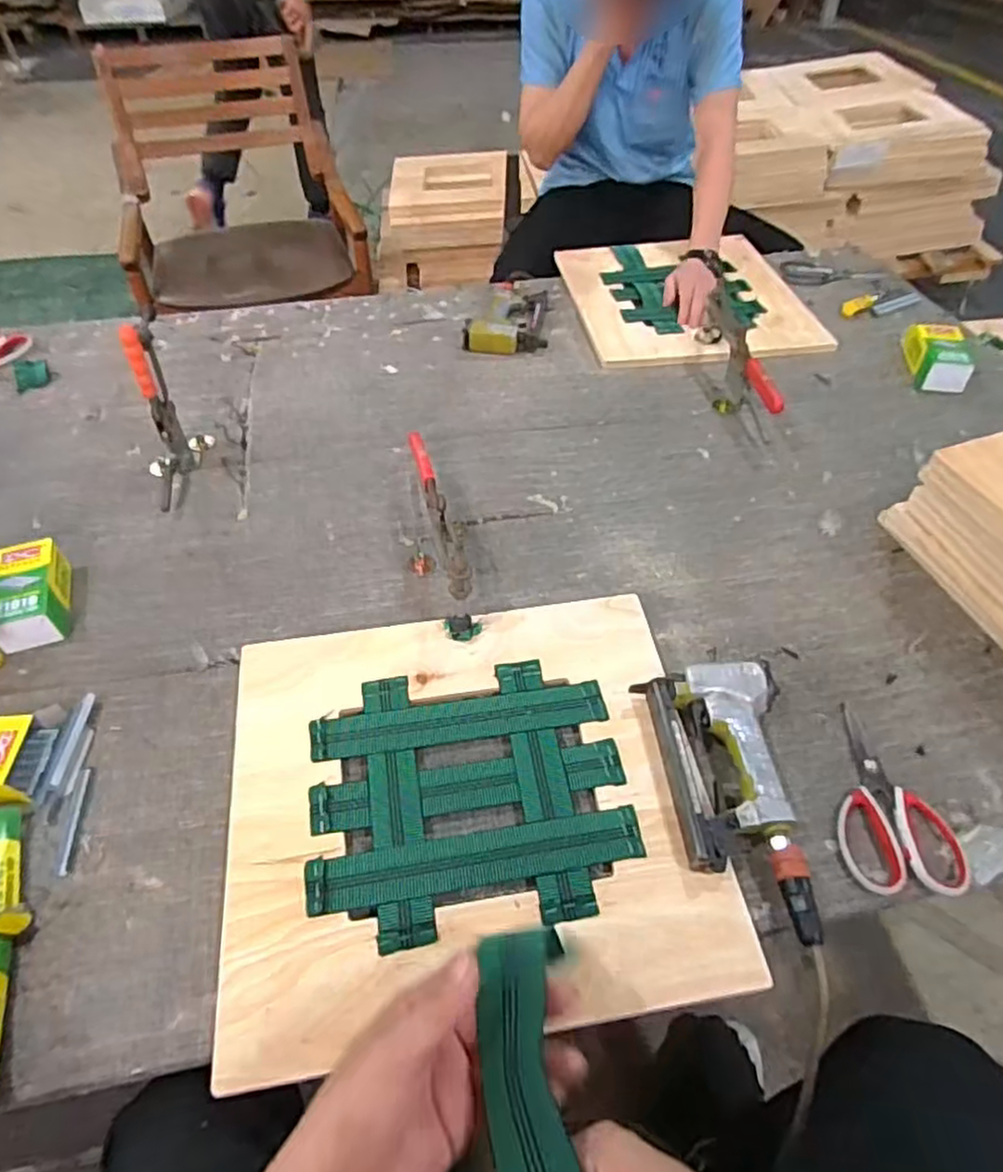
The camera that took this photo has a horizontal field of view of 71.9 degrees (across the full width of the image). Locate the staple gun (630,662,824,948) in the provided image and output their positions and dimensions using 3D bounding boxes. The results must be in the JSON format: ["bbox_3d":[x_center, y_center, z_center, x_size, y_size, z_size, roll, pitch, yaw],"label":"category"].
[{"bbox_3d":[0.216,0.185,0.625,0.125,0.042,0.243,-5,48,-5],"label":"staple gun"}]

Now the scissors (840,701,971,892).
[{"bbox_3d":[0.353,0.191,0.636,0.100,0.011,0.177,2,48,2],"label":"scissors"}]

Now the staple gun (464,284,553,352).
[{"bbox_3d":[0.018,-0.496,1.246,0.141,0.040,0.241,5,48,5],"label":"staple gun"}]

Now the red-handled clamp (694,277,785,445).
[{"bbox_3d":[0.360,-0.340,1.064,0.051,0.097,0.297,-1,48,-1],"label":"red-handled clamp"}]

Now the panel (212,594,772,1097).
[{"bbox_3d":[-0.033,0.187,0.642,0.416,0.017,0.397,-7,48,-6],"label":"panel"}]

